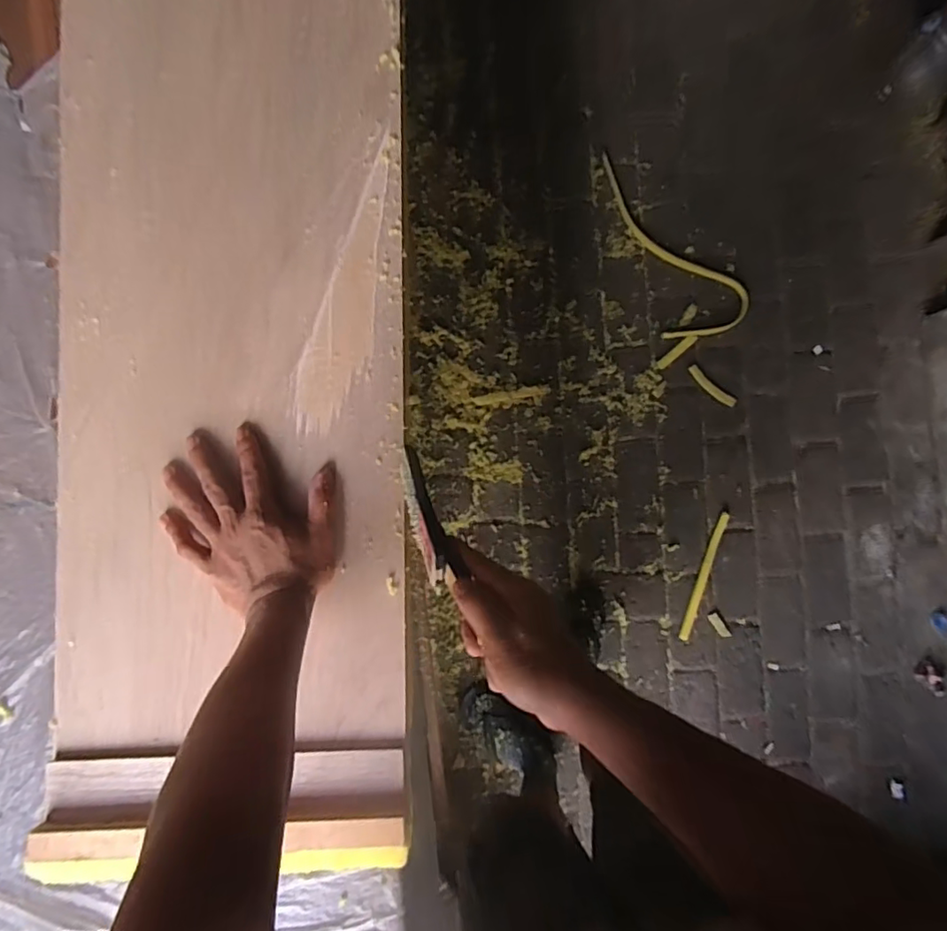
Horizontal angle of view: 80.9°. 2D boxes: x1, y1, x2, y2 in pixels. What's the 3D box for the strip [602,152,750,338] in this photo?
[{"bbox_3d":[0.465,-0.513,1.267,0.201,0.028,0.461,-19,91,-1],"label":"strip"}]

